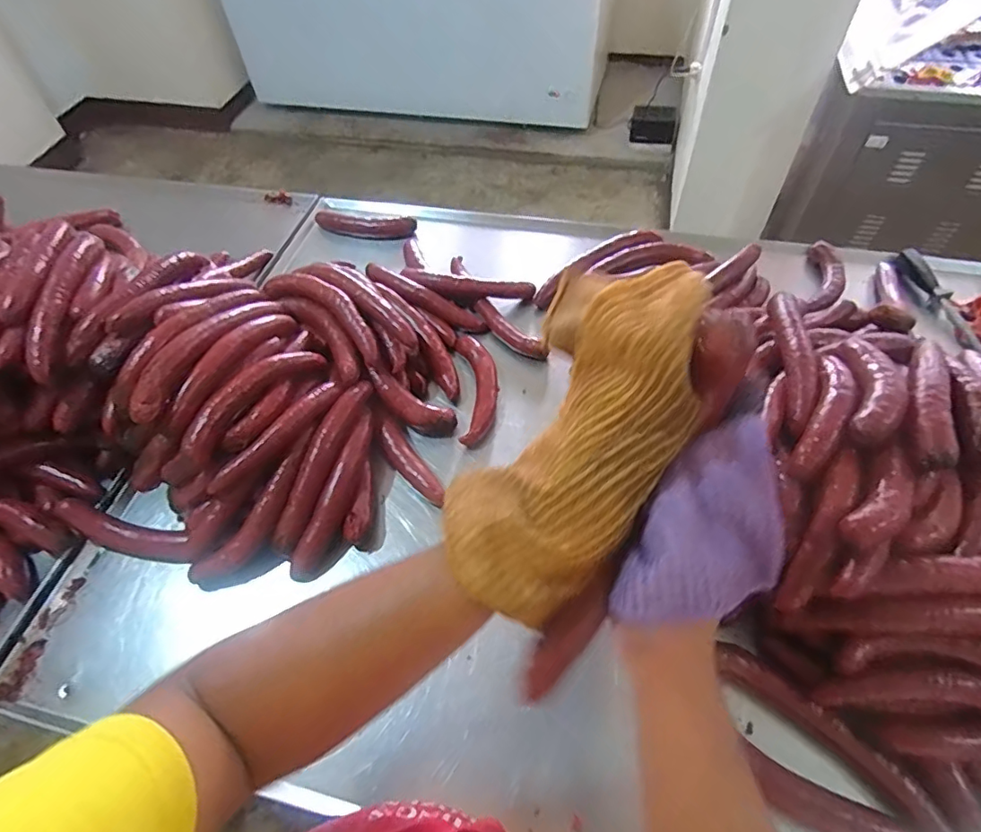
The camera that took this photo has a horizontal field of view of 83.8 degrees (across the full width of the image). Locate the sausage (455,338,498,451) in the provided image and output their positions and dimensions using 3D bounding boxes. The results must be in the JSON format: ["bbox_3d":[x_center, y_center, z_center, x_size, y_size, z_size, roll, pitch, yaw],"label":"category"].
[{"bbox_3d":[-0.022,-0.053,0.936,0.068,0.032,0.215,-5,56,0],"label":"sausage"}]

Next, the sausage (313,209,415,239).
[{"bbox_3d":[-0.276,-0.417,1.202,0.222,0.029,0.054,7,56,7],"label":"sausage"}]

